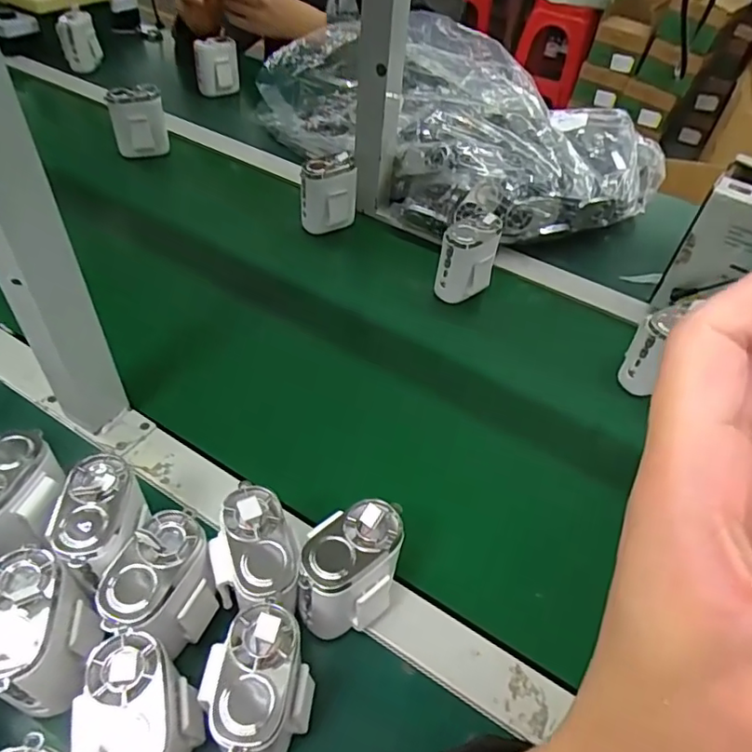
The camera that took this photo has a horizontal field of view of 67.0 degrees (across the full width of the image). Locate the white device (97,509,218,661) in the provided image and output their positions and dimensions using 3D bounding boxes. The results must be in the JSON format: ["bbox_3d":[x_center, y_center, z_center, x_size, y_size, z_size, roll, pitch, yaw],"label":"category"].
[{"bbox_3d":[-0.127,0.134,0.347,0.052,0.089,0.070,16,48,9],"label":"white device"}]

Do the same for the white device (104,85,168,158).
[{"bbox_3d":[-0.321,-0.341,0.767,0.068,0.084,0.043,-10,49,-14],"label":"white device"}]

